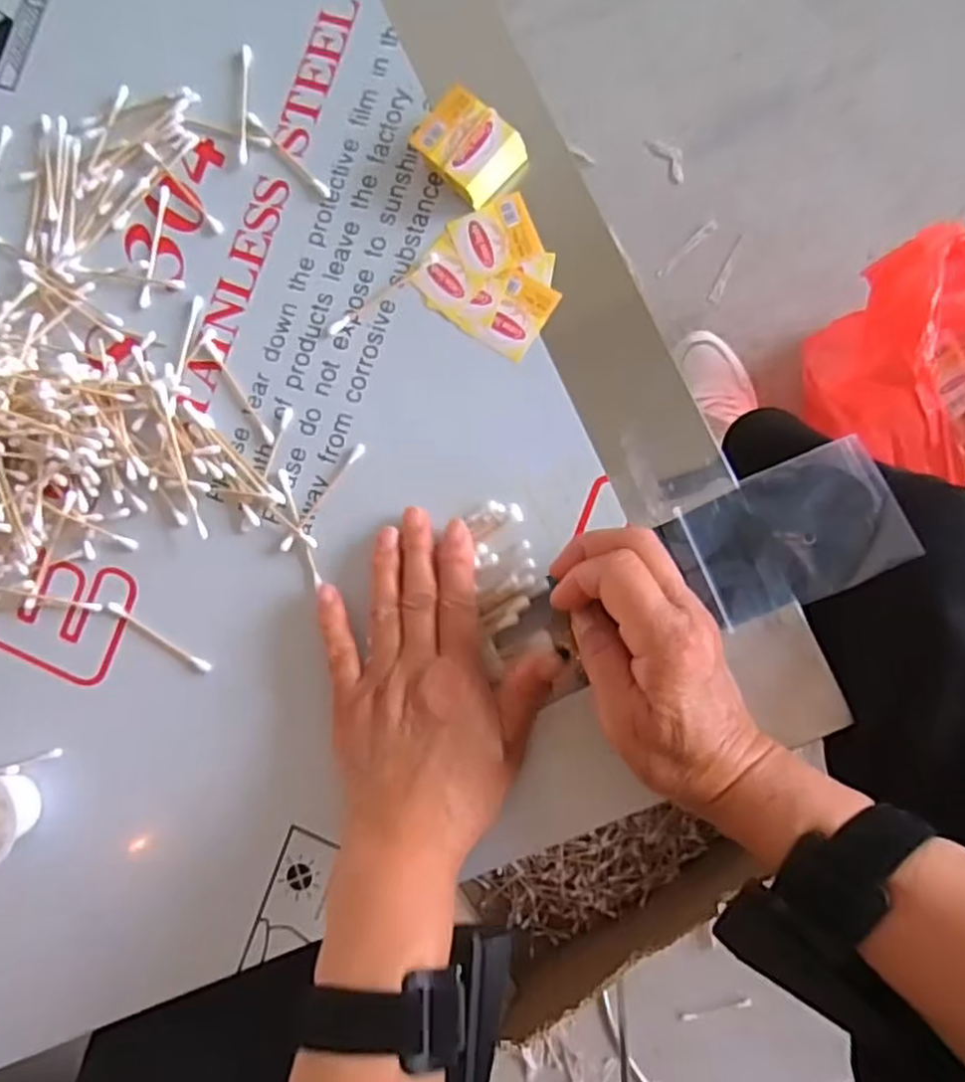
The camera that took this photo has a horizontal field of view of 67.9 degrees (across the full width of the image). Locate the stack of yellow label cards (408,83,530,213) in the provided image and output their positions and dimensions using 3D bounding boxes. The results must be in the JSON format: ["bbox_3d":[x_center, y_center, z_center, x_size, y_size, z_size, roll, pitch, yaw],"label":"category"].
[{"bbox_3d":[-0.007,-0.212,0.388,0.042,0.023,0.048,-42,81,3],"label":"stack of yellow label cards"}]

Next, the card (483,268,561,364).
[{"bbox_3d":[0.018,-0.122,0.386,0.030,0.004,0.043,32,91,10],"label":"card"}]

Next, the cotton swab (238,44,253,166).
[{"bbox_3d":[-0.139,-0.257,0.421,0.007,0.005,0.072,0,85,8],"label":"cotton swab"}]

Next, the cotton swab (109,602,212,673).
[{"bbox_3d":[-0.184,0.055,0.409,0.072,0.004,0.006,30,90,10],"label":"cotton swab"}]

